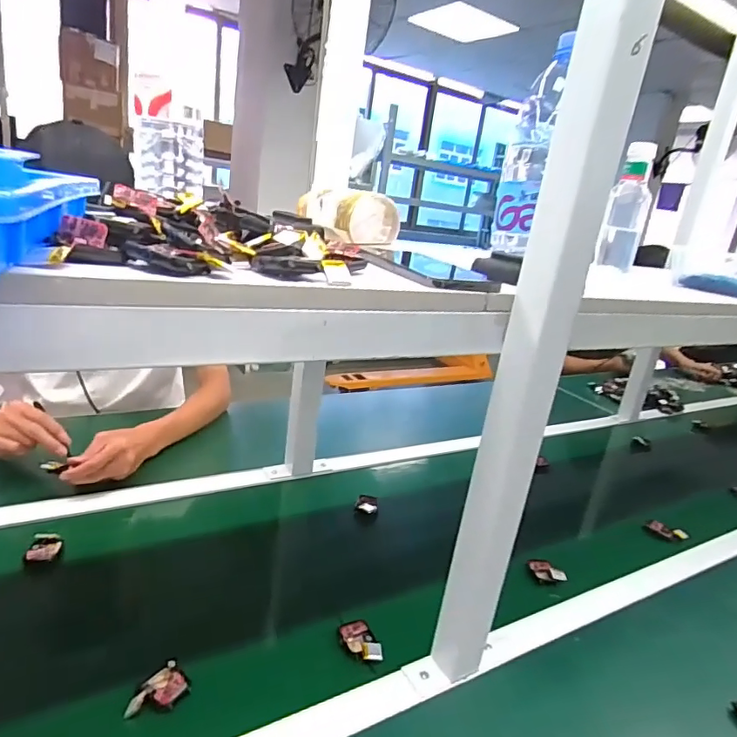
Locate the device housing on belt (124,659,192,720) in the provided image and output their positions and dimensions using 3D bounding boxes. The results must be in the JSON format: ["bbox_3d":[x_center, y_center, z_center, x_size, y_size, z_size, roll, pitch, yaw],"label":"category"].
[{"bbox_3d":[-0.204,0.313,0.502,0.039,0.015,0.058,21,23,32],"label":"device housing on belt"}]

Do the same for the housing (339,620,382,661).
[{"bbox_3d":[-0.009,0.310,0.592,0.037,0.012,0.057,-2,21,-26],"label":"housing"}]

